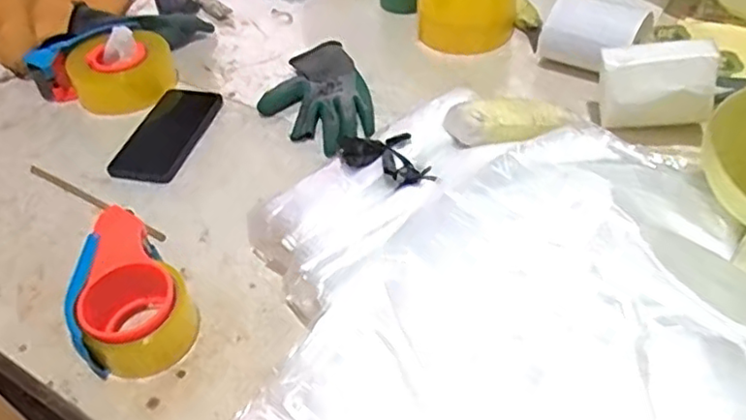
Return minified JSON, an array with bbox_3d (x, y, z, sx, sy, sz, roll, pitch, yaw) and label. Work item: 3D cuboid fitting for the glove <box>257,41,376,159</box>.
[{"bbox_3d":[-0.075,-0.149,0.819,0.134,0.023,0.212,-9,44,-3],"label":"glove"}]

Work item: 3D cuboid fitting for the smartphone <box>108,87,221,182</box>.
[{"bbox_3d":[-0.251,-0.095,0.784,0.084,0.009,0.168,7,45,13],"label":"smartphone"}]

